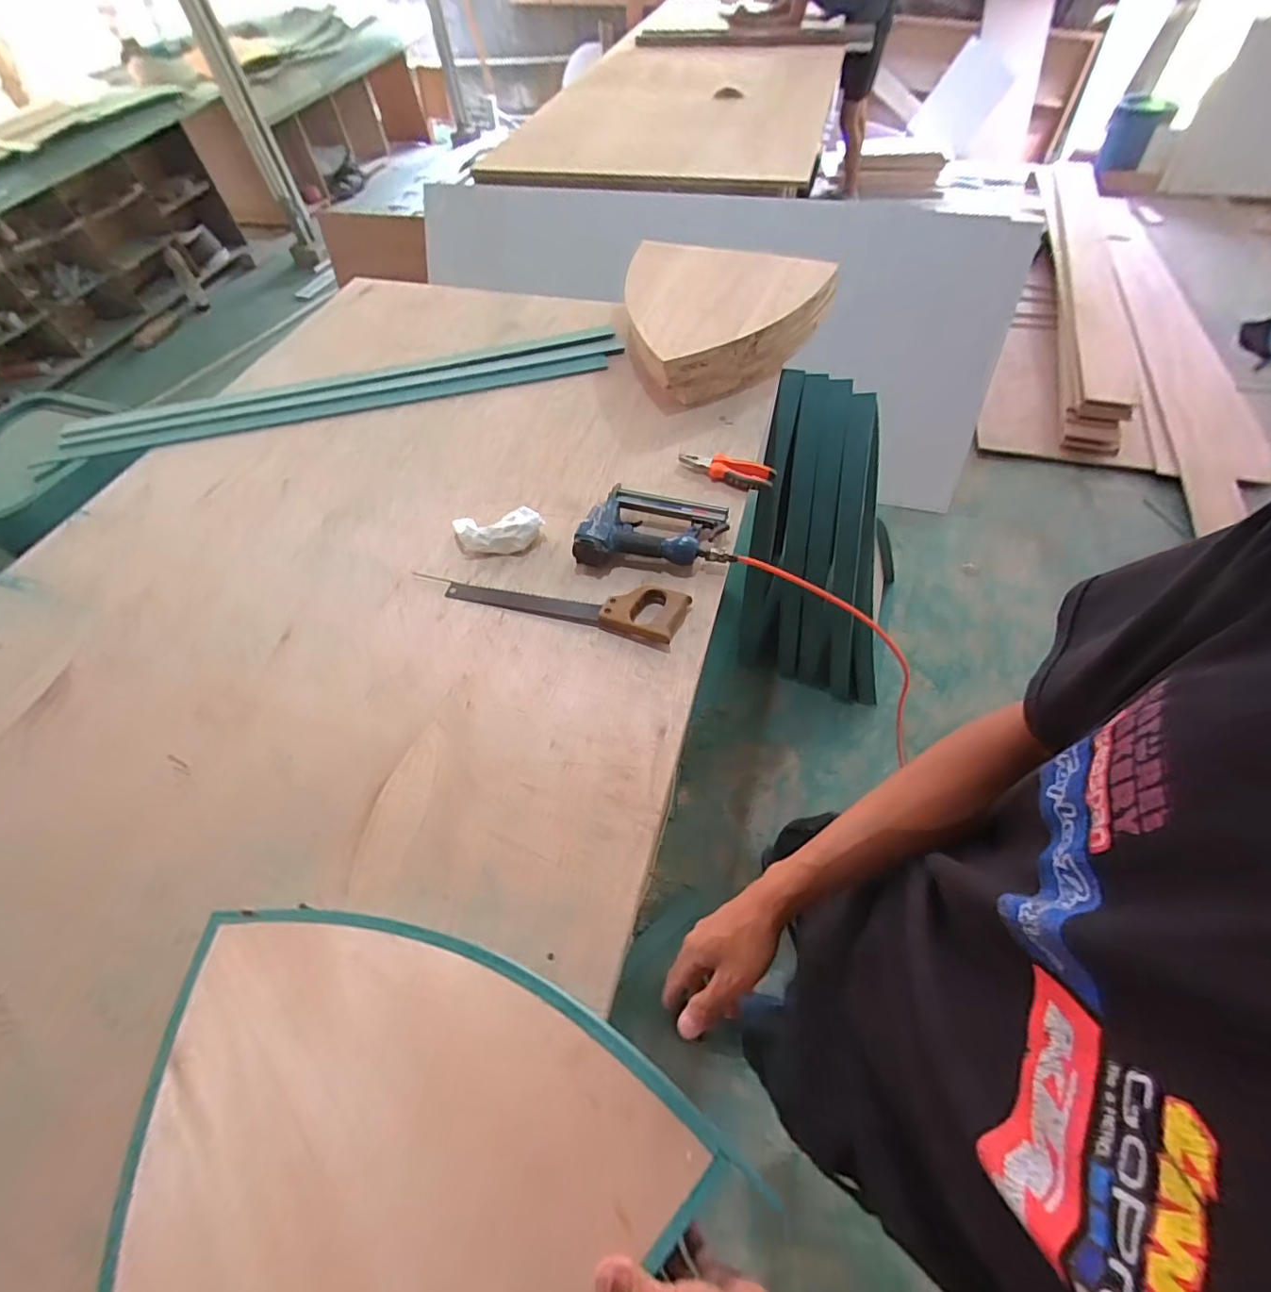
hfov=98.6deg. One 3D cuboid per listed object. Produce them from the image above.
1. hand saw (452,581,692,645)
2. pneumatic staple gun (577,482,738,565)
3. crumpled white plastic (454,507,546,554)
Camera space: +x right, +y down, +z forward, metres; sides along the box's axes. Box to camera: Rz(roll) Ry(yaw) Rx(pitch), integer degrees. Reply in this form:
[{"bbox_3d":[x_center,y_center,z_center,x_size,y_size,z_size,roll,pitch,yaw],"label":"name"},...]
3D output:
[{"bbox_3d":[-0.111,-0.080,0.858,0.381,0.028,0.086,14,58,11],"label":"hand saw"},{"bbox_3d":[0.037,-0.193,0.909,0.246,0.057,0.158,10,57,9],"label":"pneumatic staple gun"},{"bbox_3d":[-0.233,-0.195,0.930,0.152,0.045,0.072,-7,56,-2],"label":"crumpled white plastic"}]

